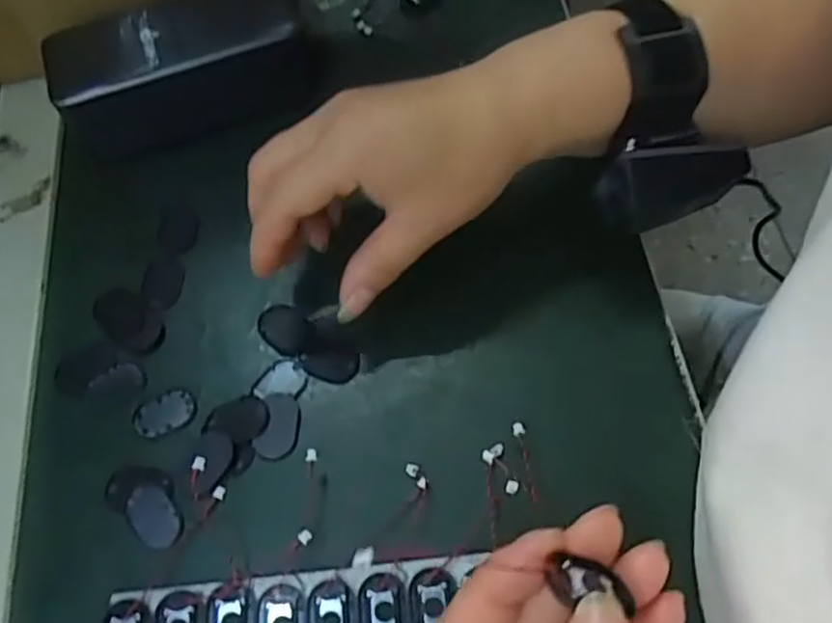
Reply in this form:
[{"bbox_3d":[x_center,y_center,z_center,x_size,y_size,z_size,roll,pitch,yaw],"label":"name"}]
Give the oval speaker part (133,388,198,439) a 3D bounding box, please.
[{"bbox_3d":[-0.113,0.045,0.322,0.029,0.004,0.019,-22,65,-8],"label":"oval speaker part"}]

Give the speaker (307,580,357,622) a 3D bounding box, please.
[{"bbox_3d":[-0.032,0.117,0.273,0.018,0.004,0.028,-7,64,-1],"label":"speaker"}]

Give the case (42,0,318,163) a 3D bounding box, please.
[{"bbox_3d":[-0.123,-0.130,0.382,0.131,0.047,0.071,-20,65,-7],"label":"case"}]

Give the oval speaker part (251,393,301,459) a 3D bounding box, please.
[{"bbox_3d":[-0.061,0.050,0.316,0.019,0.004,0.030,8,65,7],"label":"oval speaker part"}]

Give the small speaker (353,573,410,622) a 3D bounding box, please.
[{"bbox_3d":[-0.014,0.115,0.273,0.021,0.004,0.027,-9,64,-2],"label":"small speaker"}]

